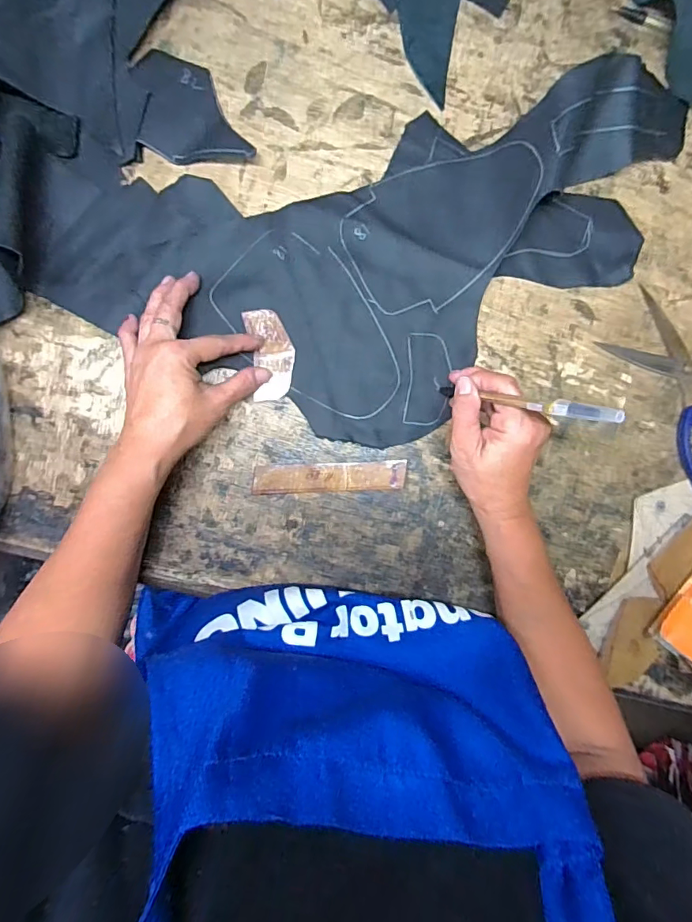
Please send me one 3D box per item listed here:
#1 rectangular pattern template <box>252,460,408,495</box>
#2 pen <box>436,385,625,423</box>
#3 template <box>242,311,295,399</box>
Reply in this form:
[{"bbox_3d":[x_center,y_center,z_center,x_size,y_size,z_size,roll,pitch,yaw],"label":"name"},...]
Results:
[{"bbox_3d":[-0.013,0.014,0.397,0.125,0.004,0.024,-3,93,-3],"label":"rectangular pattern template"},{"bbox_3d":[0.113,-0.041,0.328,0.008,0.159,0.010,23,92,-30],"label":"pen"},{"bbox_3d":[-0.061,-0.087,0.387,0.036,0.004,0.072,-10,96,-2],"label":"template"}]

